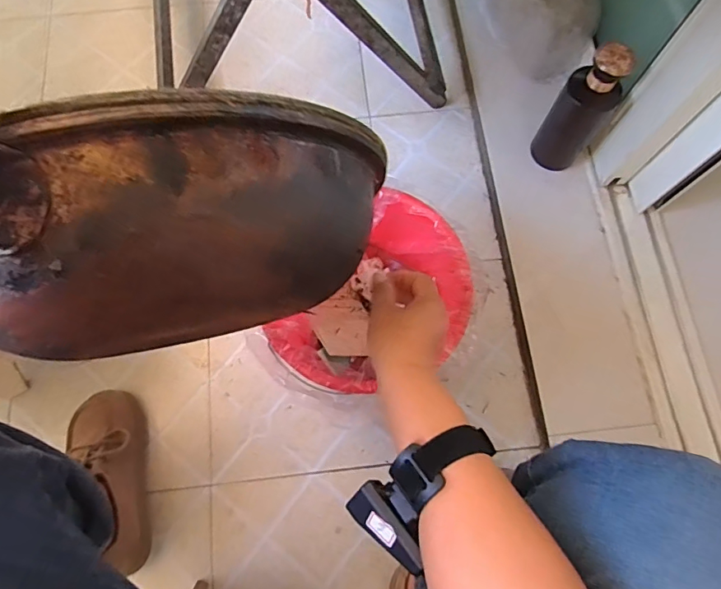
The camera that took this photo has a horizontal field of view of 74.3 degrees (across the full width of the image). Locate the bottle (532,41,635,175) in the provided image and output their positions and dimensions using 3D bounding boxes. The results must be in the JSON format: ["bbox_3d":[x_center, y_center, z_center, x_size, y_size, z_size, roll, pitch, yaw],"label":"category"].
[{"bbox_3d":[0.330,-0.274,0.715,0.080,0.205,0.066,34,76,8],"label":"bottle"}]

